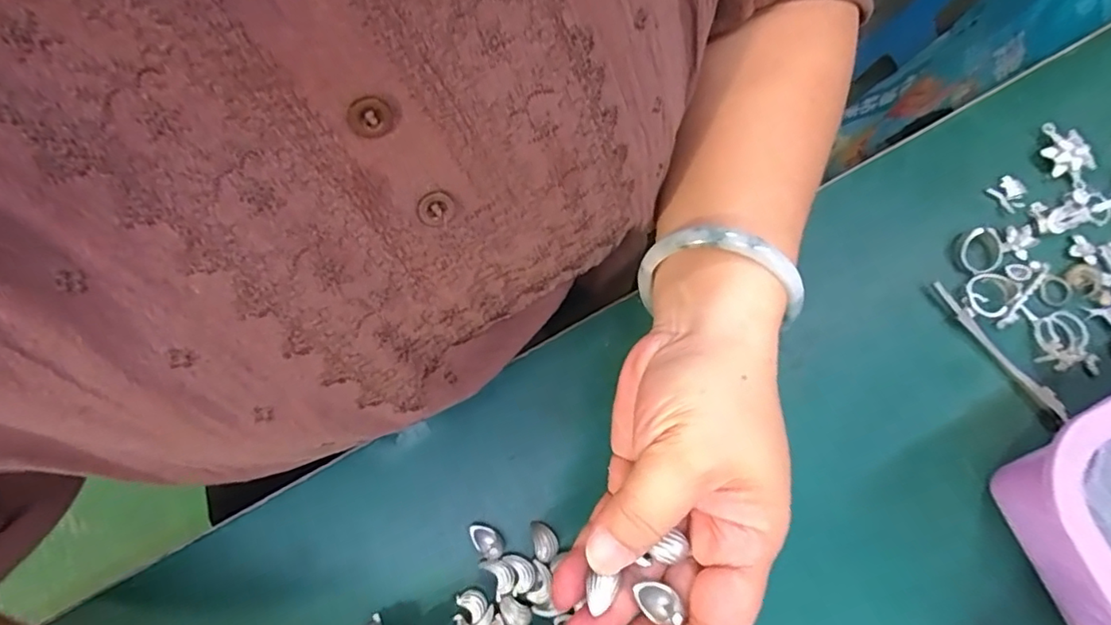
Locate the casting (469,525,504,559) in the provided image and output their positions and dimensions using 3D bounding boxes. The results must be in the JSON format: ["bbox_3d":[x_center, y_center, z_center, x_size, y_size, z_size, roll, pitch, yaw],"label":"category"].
[{"bbox_3d":[-0.036,0.117,0.290,0.020,0.006,0.012,40,78,9],"label":"casting"}]

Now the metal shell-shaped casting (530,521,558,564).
[{"bbox_3d":[-0.005,0.118,0.290,0.012,0.005,0.019,-10,76,-4],"label":"metal shell-shaped casting"}]

